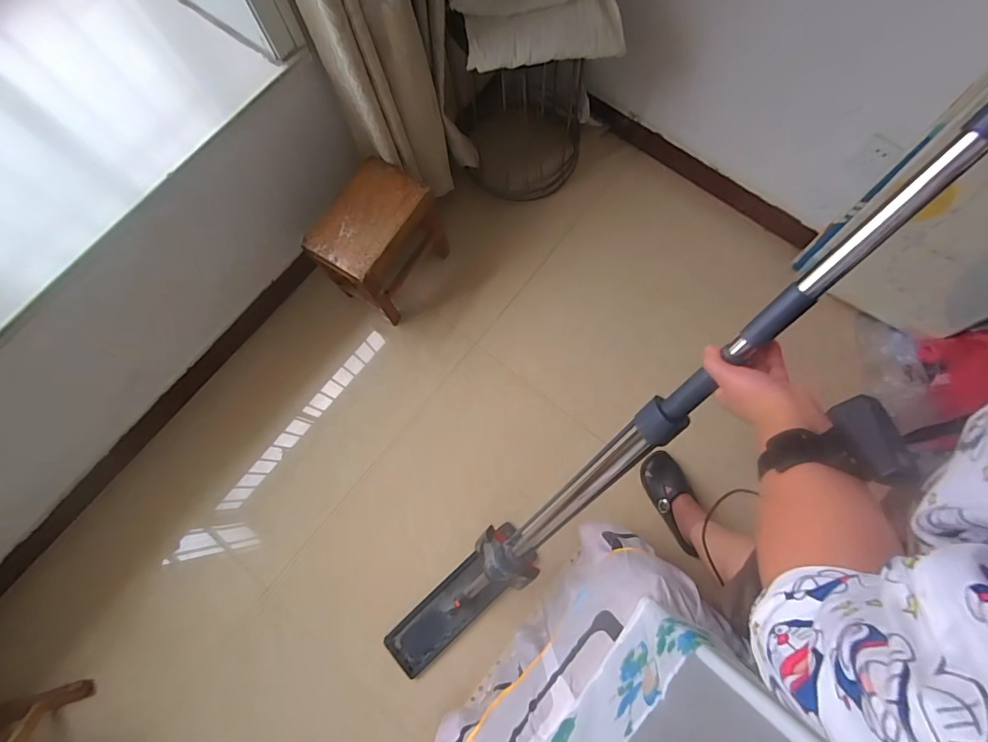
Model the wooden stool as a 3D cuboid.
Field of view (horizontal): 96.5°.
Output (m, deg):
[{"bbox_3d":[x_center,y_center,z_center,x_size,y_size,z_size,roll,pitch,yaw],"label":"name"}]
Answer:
[{"bbox_3d":[-0.283,-0.309,1.096,0.191,0.285,0.287,32,77,8],"label":"wooden stool"}]

